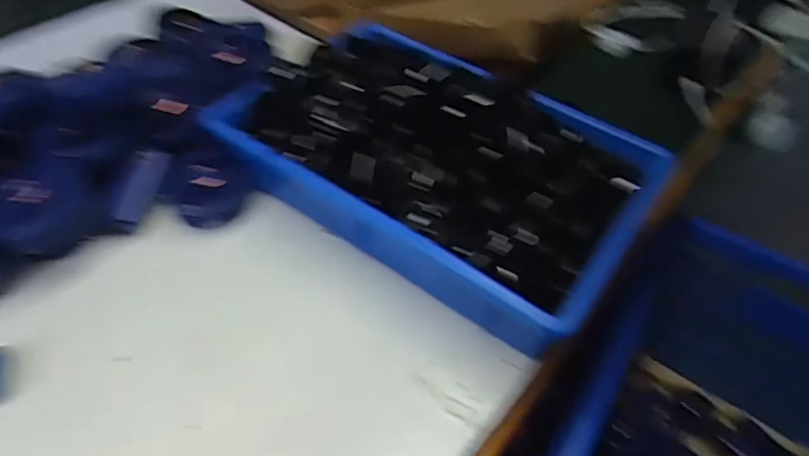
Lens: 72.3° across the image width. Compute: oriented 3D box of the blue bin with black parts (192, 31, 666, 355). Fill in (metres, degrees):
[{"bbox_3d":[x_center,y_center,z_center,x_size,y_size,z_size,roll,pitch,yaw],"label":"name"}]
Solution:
[{"bbox_3d":[0.036,-0.080,0.608,0.429,0.115,0.288,31,53,20],"label":"blue bin with black parts"}]

